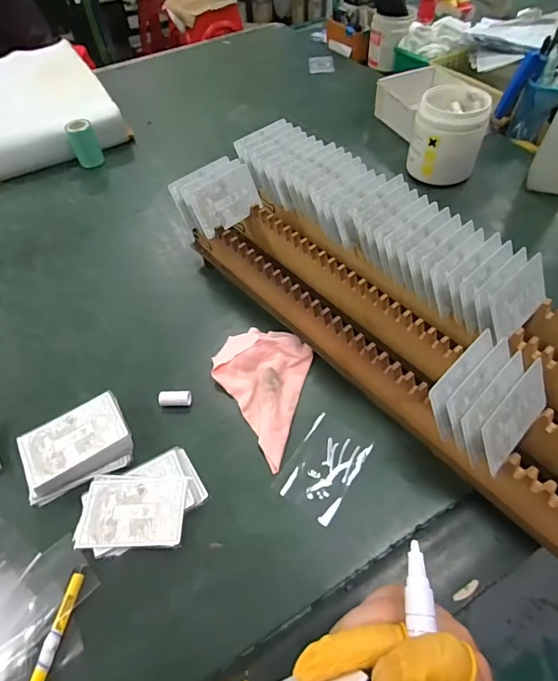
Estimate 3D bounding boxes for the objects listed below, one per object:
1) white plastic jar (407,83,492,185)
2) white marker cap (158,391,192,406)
[{"bbox_3d":[0.239,-0.289,0.596,0.093,0.103,0.101,13,55,13],"label":"white plastic jar"},{"bbox_3d":[-0.103,0.058,0.414,0.030,0.011,0.015,-2,53,1],"label":"white marker cap"}]

